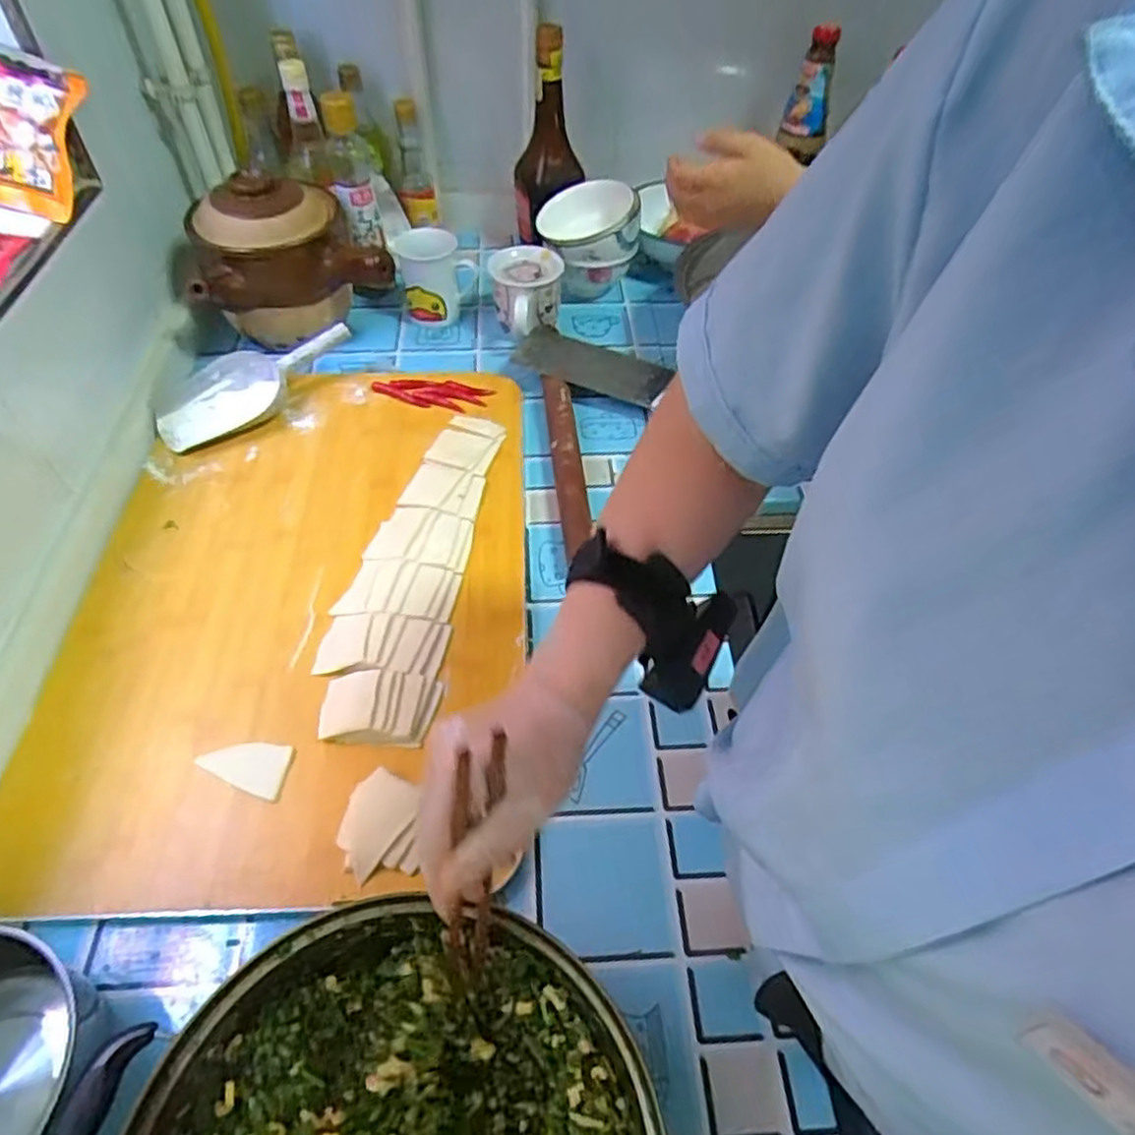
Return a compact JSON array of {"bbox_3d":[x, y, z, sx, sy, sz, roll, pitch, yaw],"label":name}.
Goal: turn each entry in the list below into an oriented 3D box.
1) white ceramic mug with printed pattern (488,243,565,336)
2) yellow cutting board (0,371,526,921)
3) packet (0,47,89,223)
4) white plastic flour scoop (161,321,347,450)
[{"bbox_3d":[-0.048,-0.337,0.904,0.090,0.085,0.089,-11,52,-9],"label":"white ceramic mug with printed pattern"},{"bbox_3d":[-0.236,0.005,0.676,0.386,0.033,0.580,-2,51,-2],"label":"yellow cutting board"},{"bbox_3d":[-0.505,-0.396,0.660,0.114,0.127,0.029,14,19,-6],"label":"packet"},{"bbox_3d":[-0.344,-0.203,0.804,0.223,0.052,0.091,-31,58,-23],"label":"white plastic flour scoop"}]

